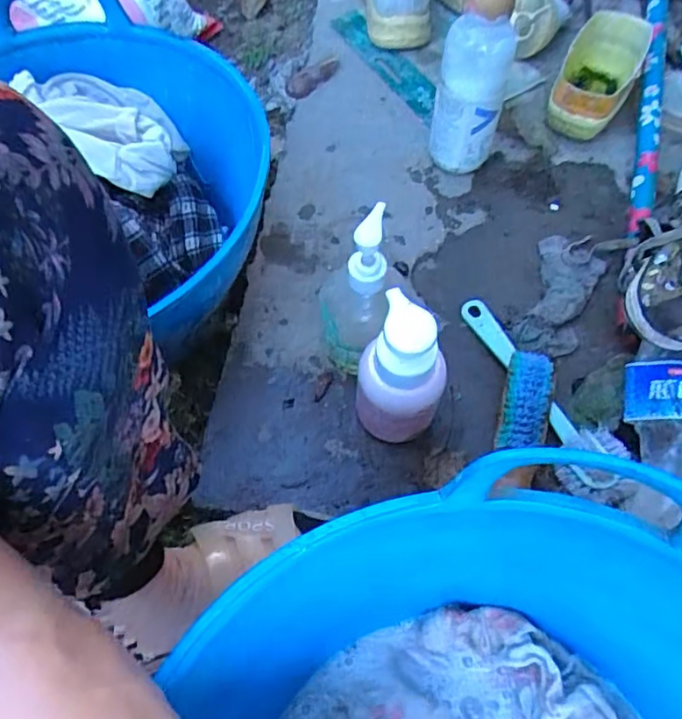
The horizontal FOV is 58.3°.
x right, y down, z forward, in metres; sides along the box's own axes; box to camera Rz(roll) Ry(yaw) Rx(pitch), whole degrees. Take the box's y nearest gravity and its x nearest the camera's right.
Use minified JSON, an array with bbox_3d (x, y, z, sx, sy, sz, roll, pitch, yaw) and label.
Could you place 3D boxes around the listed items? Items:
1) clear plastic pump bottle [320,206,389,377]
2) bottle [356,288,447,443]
[{"bbox_3d":[0.010,-0.045,0.496,0.050,0.166,0.056,-3,62,-1],"label":"clear plastic pump bottle"},{"bbox_3d":[0.046,0.020,0.477,0.058,0.154,0.051,28,66,14],"label":"bottle"}]

